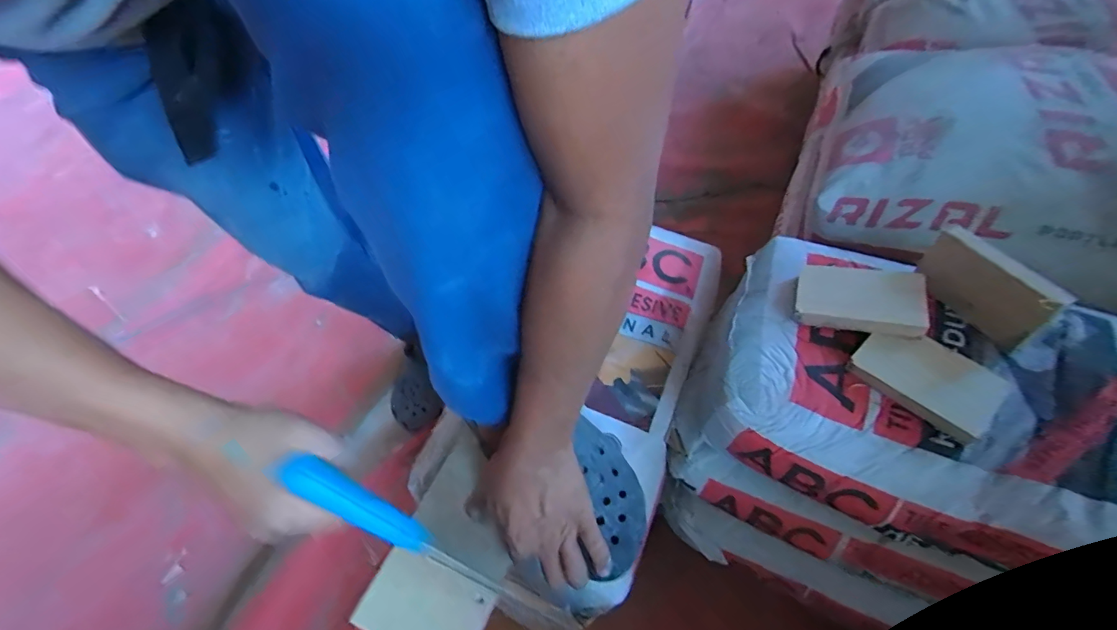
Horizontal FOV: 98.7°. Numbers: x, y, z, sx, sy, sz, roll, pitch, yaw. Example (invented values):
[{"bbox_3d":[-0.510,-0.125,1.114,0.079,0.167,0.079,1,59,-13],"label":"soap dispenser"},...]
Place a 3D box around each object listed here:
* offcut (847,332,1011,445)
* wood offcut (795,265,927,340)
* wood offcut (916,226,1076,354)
[{"bbox_3d":[0.352,0.058,0.459,0.075,0.014,0.115,-45,66,-7],"label":"offcut"},{"bbox_3d":[0.316,-0.018,0.506,0.115,0.016,0.076,8,59,26],"label":"wood offcut"},{"bbox_3d":[0.421,-0.034,0.475,0.014,0.074,0.123,-20,58,-5],"label":"wood offcut"}]

